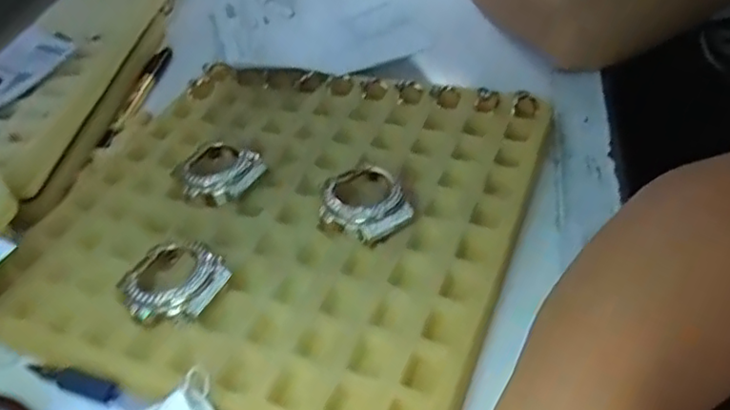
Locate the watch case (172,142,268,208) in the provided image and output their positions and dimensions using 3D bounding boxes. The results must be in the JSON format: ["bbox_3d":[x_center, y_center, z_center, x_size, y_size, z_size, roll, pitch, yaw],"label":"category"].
[{"bbox_3d":[-0.085,-0.020,0.369,0.046,0.016,0.051,-26,44,-17],"label":"watch case"}]

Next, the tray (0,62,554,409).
[{"bbox_3d":[-0.046,-0.003,0.350,0.253,0.022,0.243,12,46,19],"label":"tray"}]

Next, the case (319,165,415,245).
[{"bbox_3d":[-0.001,0.001,0.330,0.042,0.016,0.045,-21,43,-12],"label":"case"}]

